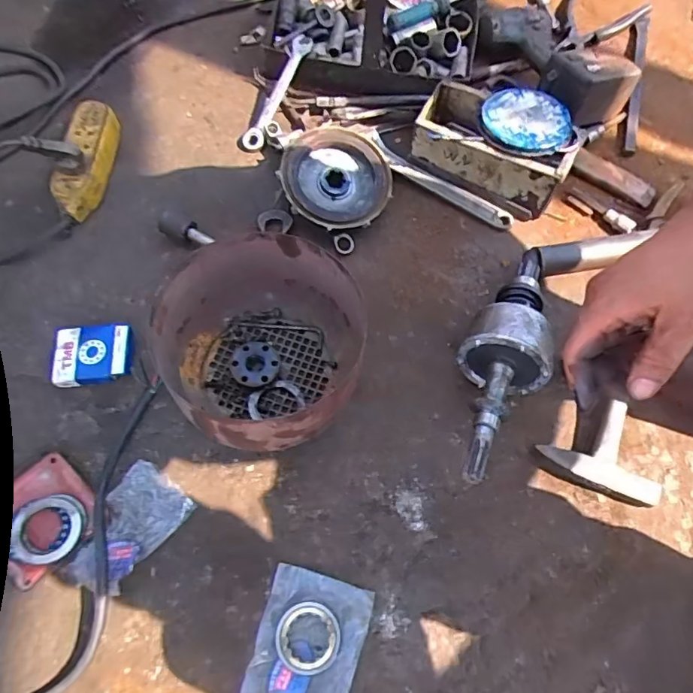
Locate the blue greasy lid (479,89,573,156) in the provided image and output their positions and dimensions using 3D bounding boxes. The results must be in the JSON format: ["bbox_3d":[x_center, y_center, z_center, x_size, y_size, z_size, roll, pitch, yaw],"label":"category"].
[{"bbox_3d":[0.231,-0.292,0.690,0.112,0.012,0.107,1,62,-3],"label":"blue greasy lid"}]

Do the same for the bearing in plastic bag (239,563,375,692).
[{"bbox_3d":[-0.036,0.280,0.499,0.095,0.017,0.126,15,65,5],"label":"bearing in plastic bag"}]

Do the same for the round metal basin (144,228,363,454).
[{"bbox_3d":[-0.092,-0.005,0.576,0.198,0.113,0.203,1,65,-2],"label":"round metal basin"}]

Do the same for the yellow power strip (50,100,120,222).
[{"bbox_3d":[-0.347,-0.253,0.721,0.067,0.038,0.182,-1,65,-2],"label":"yellow power strip"}]

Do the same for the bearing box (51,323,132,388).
[{"bbox_3d":[-0.289,0.008,0.610,0.084,0.023,0.069,-7,65,-5],"label":"bearing box"}]

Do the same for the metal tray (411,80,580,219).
[{"bbox_3d":[0.200,-0.272,0.733,0.205,0.082,0.114,27,67,10],"label":"metal tray"}]

